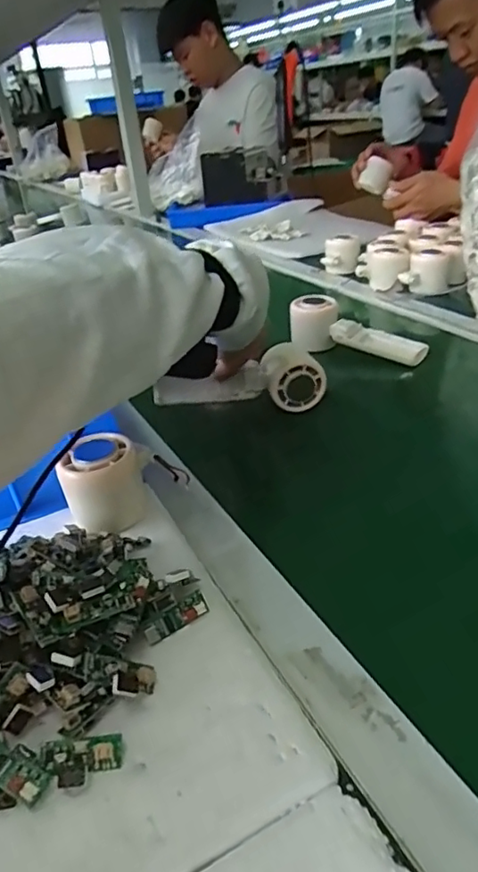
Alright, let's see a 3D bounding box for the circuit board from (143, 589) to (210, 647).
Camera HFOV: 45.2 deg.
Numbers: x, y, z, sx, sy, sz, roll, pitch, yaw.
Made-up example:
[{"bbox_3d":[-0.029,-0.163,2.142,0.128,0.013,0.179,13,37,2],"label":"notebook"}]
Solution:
[{"bbox_3d":[-0.036,0.105,0.333,0.040,0.014,0.004,-27,-3,-23],"label":"circuit board"}]

